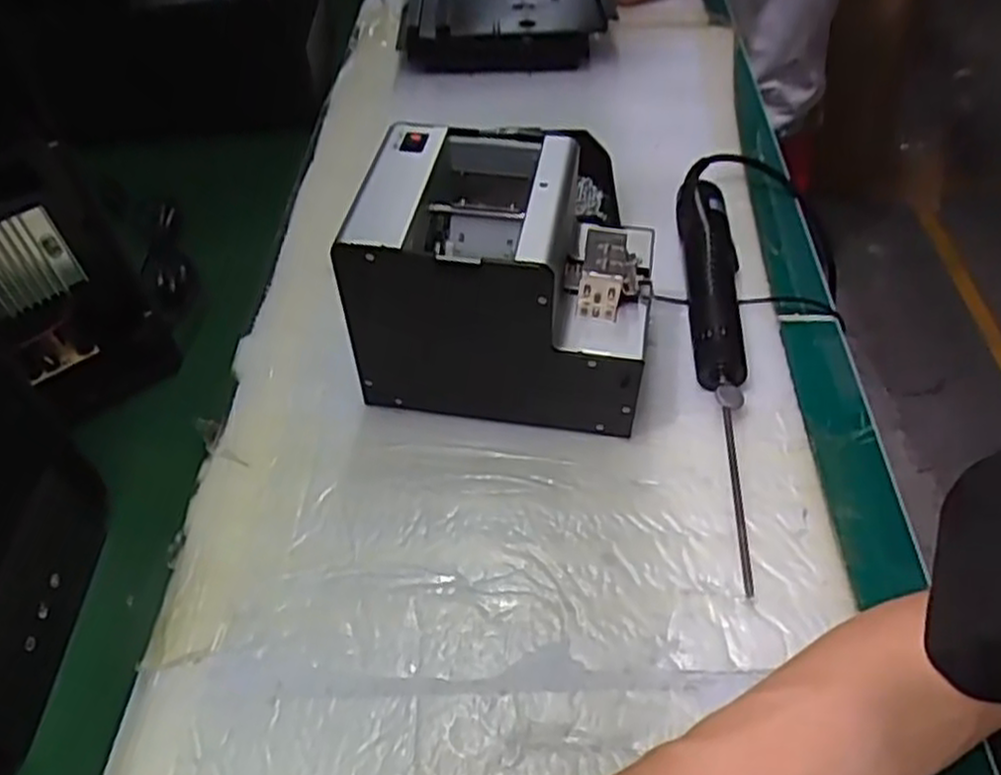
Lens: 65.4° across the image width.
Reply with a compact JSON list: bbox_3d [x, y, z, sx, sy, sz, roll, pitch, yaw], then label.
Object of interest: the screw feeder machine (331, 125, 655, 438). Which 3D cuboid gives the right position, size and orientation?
[{"bbox_3d":[0.006,-0.068,0.504,0.174,0.147,0.123,7,49,9],"label":"screw feeder machine"}]

